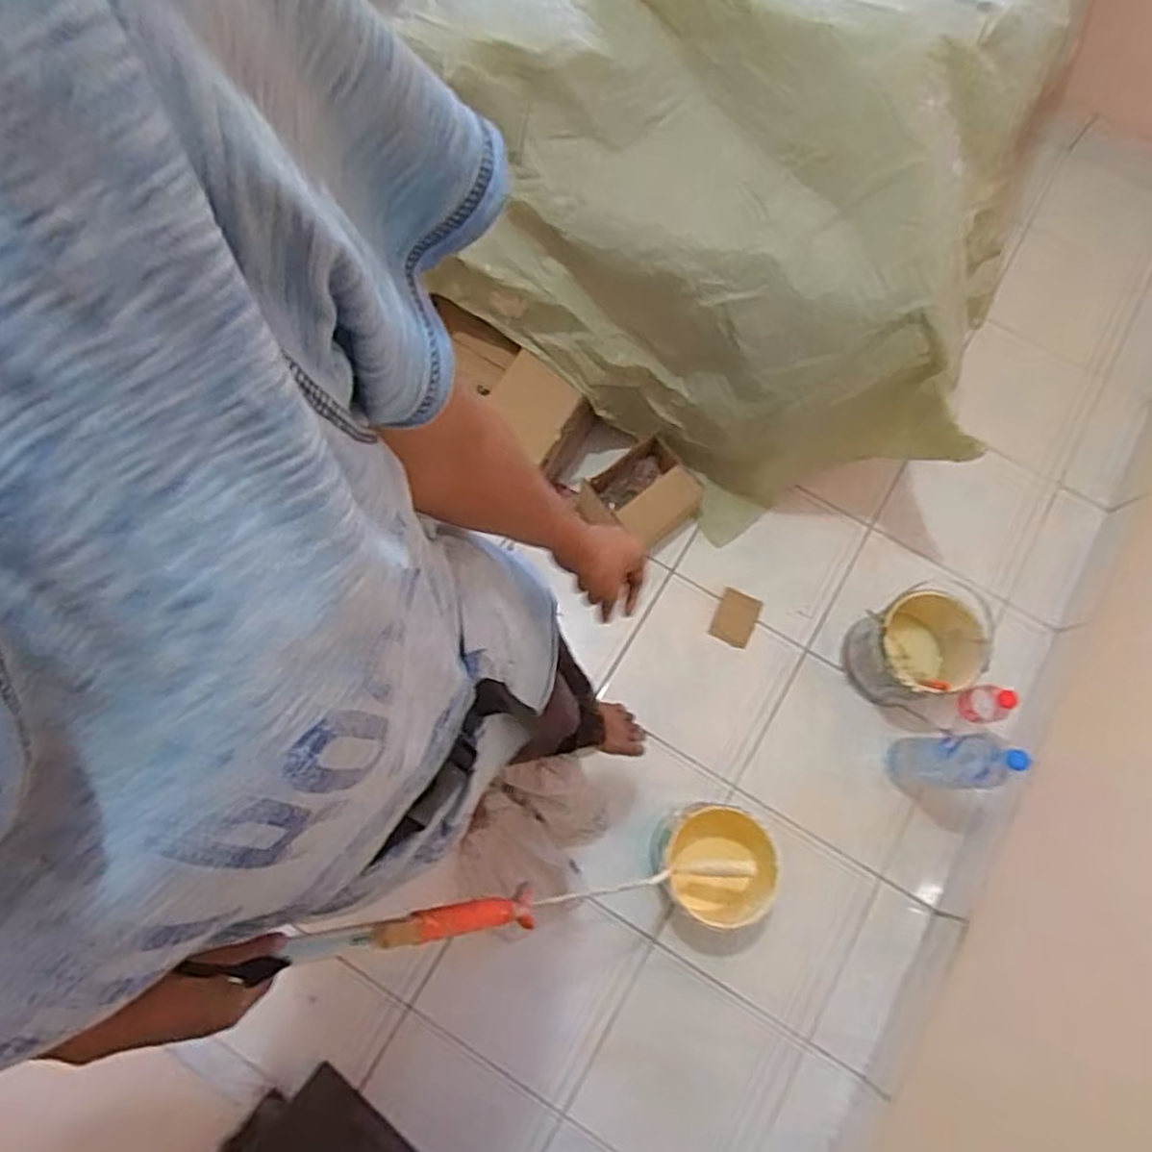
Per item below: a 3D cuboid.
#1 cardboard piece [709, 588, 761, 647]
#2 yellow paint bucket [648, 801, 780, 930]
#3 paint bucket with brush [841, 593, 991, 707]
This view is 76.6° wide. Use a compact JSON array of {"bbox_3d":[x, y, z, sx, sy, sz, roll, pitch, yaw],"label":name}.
[{"bbox_3d":[0.322,0.084,1.469,0.078,0.014,0.108,22,73,12],"label":"cardboard piece"},{"bbox_3d":[0.221,0.488,1.256,0.187,0.216,0.181,0,74,-1],"label":"yellow paint bucket"},{"bbox_3d":[0.637,0.139,1.385,0.211,0.220,0.186,-18,75,-7],"label":"paint bucket with brush"}]

